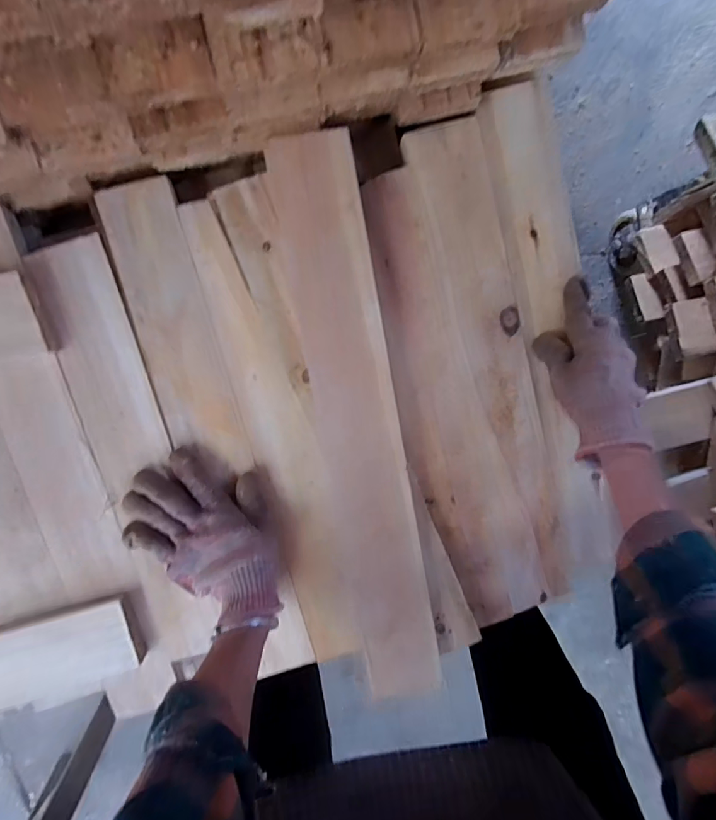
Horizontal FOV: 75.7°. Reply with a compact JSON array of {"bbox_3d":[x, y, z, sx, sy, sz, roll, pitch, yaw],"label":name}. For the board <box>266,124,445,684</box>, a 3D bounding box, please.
[{"bbox_3d":[0.004,0.023,0.426,0.074,0.014,0.515,-11,98,-2],"label":"board"}]

